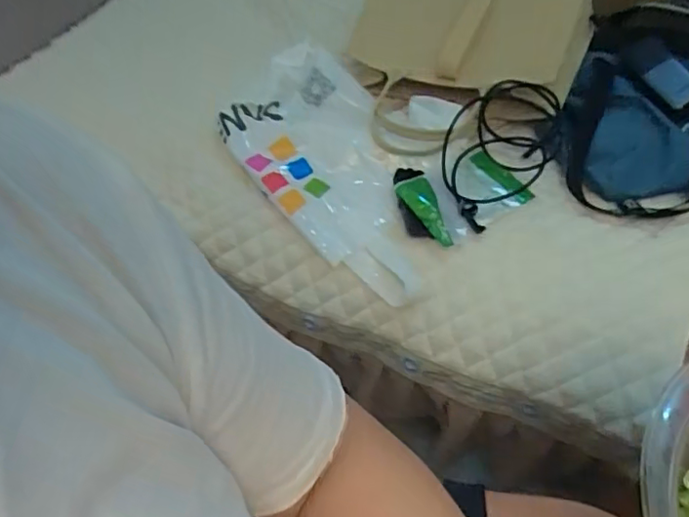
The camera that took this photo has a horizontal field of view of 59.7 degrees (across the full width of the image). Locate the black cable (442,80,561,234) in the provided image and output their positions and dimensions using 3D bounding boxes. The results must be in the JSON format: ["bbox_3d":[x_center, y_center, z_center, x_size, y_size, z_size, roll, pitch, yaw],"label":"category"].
[{"bbox_3d":[0.211,-0.142,0.821,0.153,0.107,0.188,15,55,13],"label":"black cable"}]

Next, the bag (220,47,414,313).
[{"bbox_3d":[-0.022,-0.131,0.859,0.203,0.057,0.435,-31,71,-14],"label":"bag"}]

